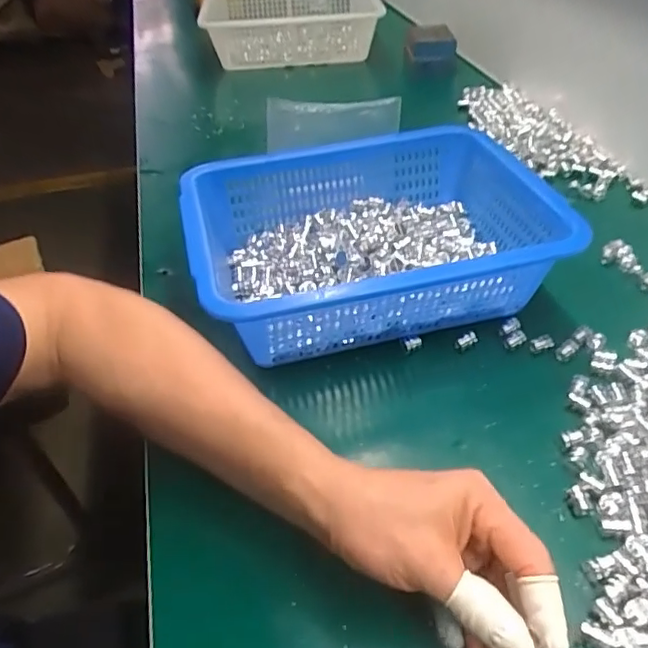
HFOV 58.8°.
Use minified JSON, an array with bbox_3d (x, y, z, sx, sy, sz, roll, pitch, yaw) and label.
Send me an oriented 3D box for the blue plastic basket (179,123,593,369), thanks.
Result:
[{"bbox_3d":[0.041,-0.075,0.507,0.305,0.083,0.227,-13,43,-11],"label":"blue plastic basket"}]

